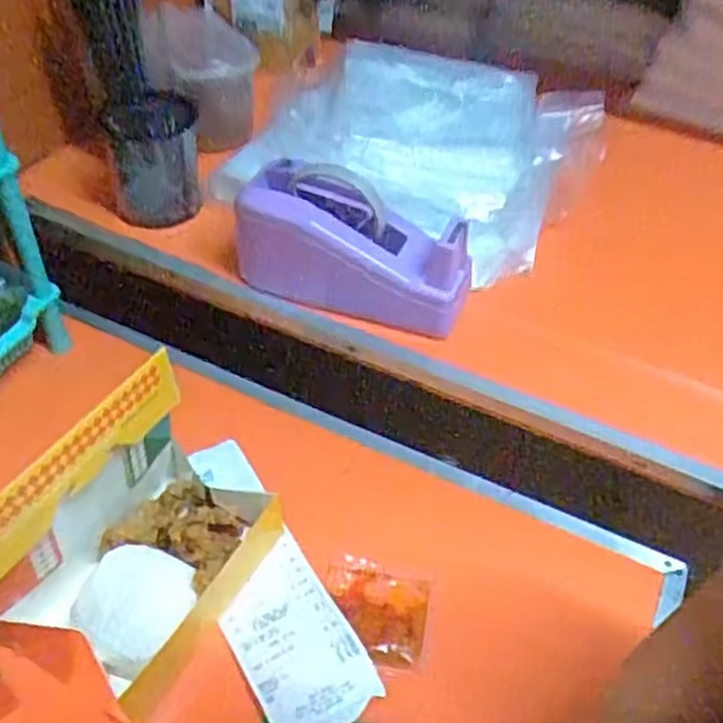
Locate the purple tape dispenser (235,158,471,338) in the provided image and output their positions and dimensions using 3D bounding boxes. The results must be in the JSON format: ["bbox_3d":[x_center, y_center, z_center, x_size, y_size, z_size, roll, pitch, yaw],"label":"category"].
[{"bbox_3d":[-0.008,-0.098,0.646,0.194,0.106,0.071,14,45,8],"label":"purple tape dispenser"}]

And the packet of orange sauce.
[{"bbox_3d":[0.011,0.185,0.577,0.077,0.009,0.085,9,45,4],"label":"packet of orange sauce"}]

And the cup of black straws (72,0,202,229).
[{"bbox_3d":[-0.202,-0.239,0.714,0.083,0.237,0.115,-20,50,-23],"label":"cup of black straws"}]

